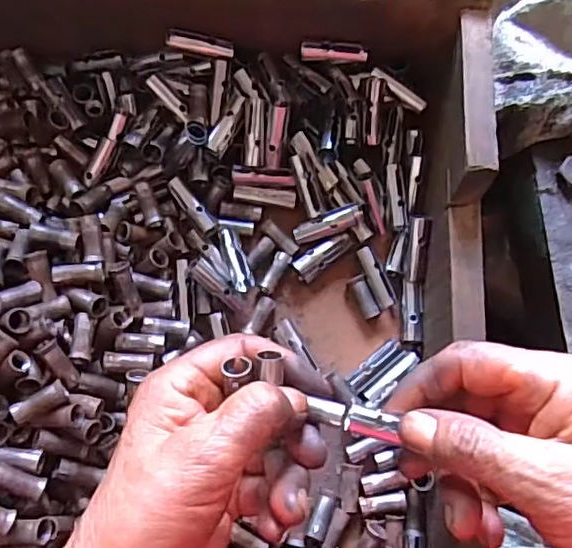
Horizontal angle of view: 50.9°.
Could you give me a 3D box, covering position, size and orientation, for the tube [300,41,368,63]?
[{"bbox_3d":[0.027,-0.126,0.342,0.037,0.008,0.011,6,76,3],"label":"tube"}]

